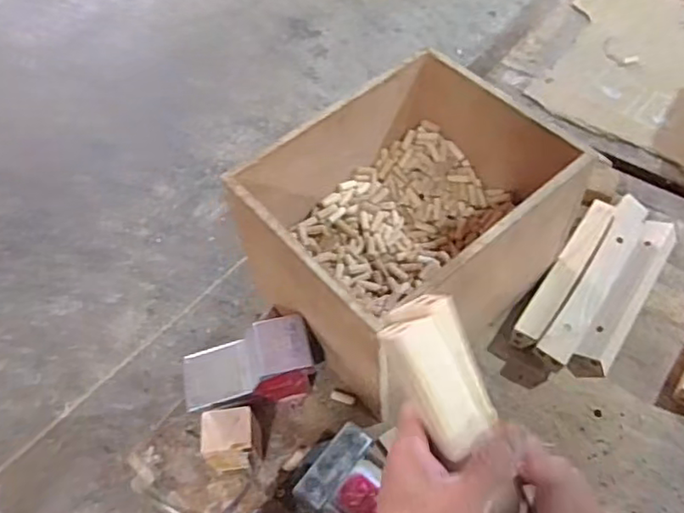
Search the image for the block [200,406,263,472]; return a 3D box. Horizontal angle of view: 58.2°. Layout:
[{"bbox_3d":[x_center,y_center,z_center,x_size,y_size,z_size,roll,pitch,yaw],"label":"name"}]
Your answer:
[{"bbox_3d":[-0.123,0.214,0.707,0.065,0.077,0.056,-11,56,-3],"label":"block"}]

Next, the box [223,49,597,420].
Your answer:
[{"bbox_3d":[0.081,-0.032,0.755,0.323,0.227,0.265,-37,61,-19],"label":"box"}]

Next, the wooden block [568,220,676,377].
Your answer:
[{"bbox_3d":[0.376,0.050,0.812,0.047,0.039,0.259,29,63,21],"label":"wooden block"}]

